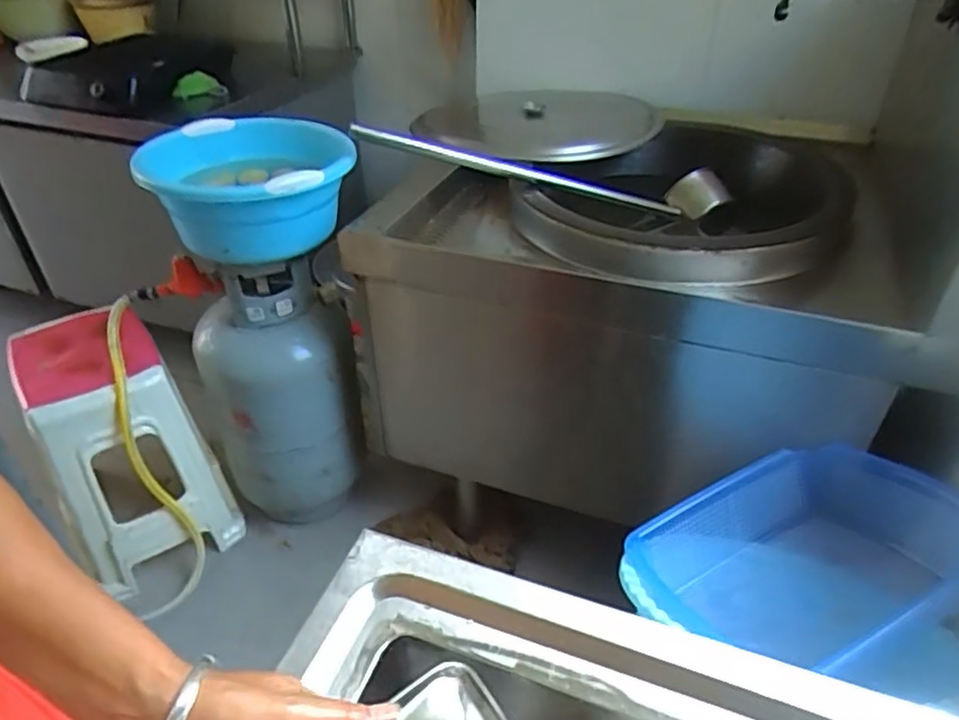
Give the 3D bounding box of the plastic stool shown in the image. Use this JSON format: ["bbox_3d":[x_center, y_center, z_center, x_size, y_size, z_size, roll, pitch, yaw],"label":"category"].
[{"bbox_3d":[-0.743,0.172,1.399,0.275,0.487,0.369,-21,43,-25],"label":"plastic stool"}]

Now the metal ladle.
[{"bbox_3d":[0.142,-0.345,1.204,0.747,0.088,0.077,5,36,-17],"label":"metal ladle"}]

